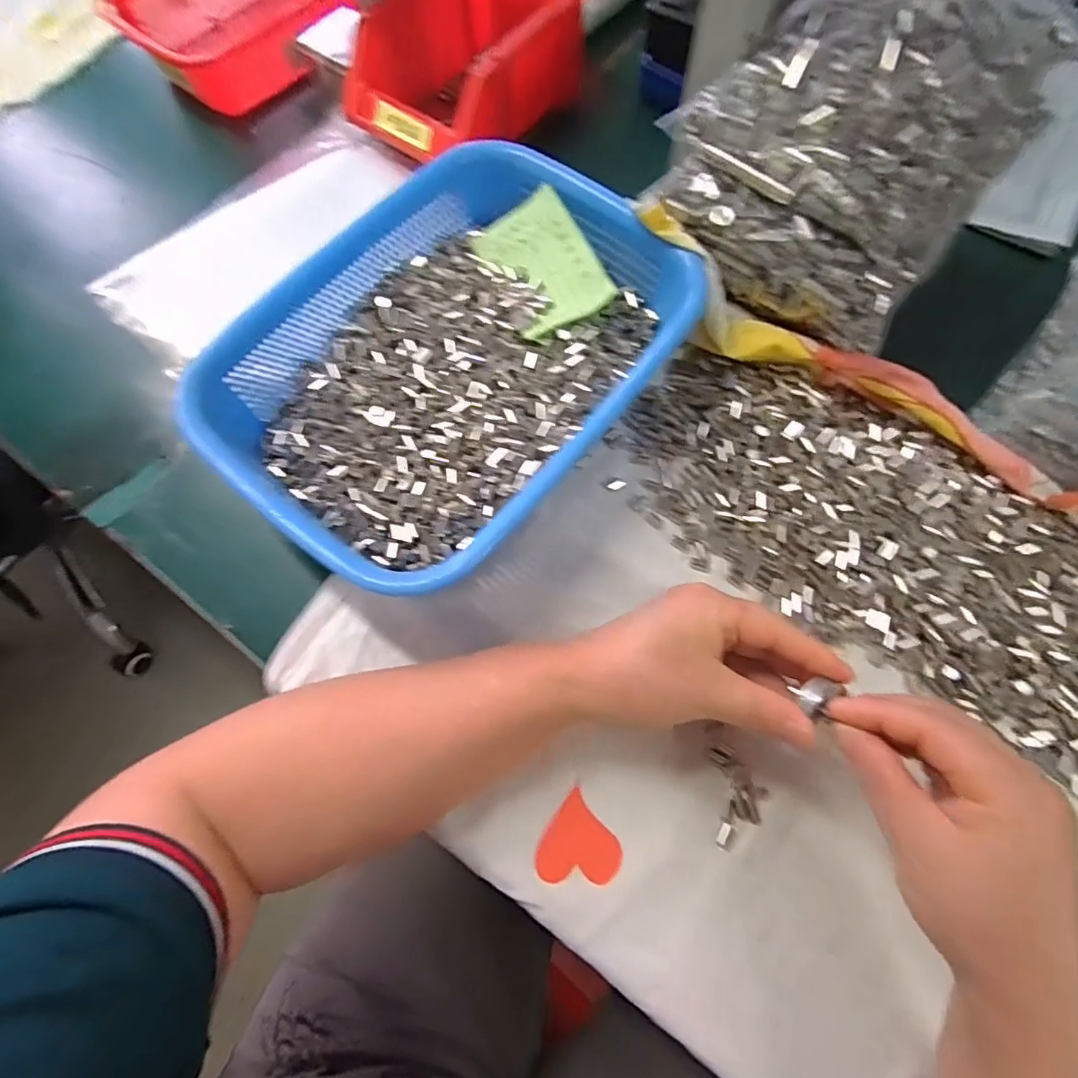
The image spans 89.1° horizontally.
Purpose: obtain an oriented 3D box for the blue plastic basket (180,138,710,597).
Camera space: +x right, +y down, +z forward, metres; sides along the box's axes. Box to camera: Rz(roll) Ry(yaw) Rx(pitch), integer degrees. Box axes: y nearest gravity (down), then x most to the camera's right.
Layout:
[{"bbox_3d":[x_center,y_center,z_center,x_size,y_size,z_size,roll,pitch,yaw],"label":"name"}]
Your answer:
[{"bbox_3d":[-0.052,-0.109,0.346,0.207,0.077,0.277,40,77,14],"label":"blue plastic basket"}]

